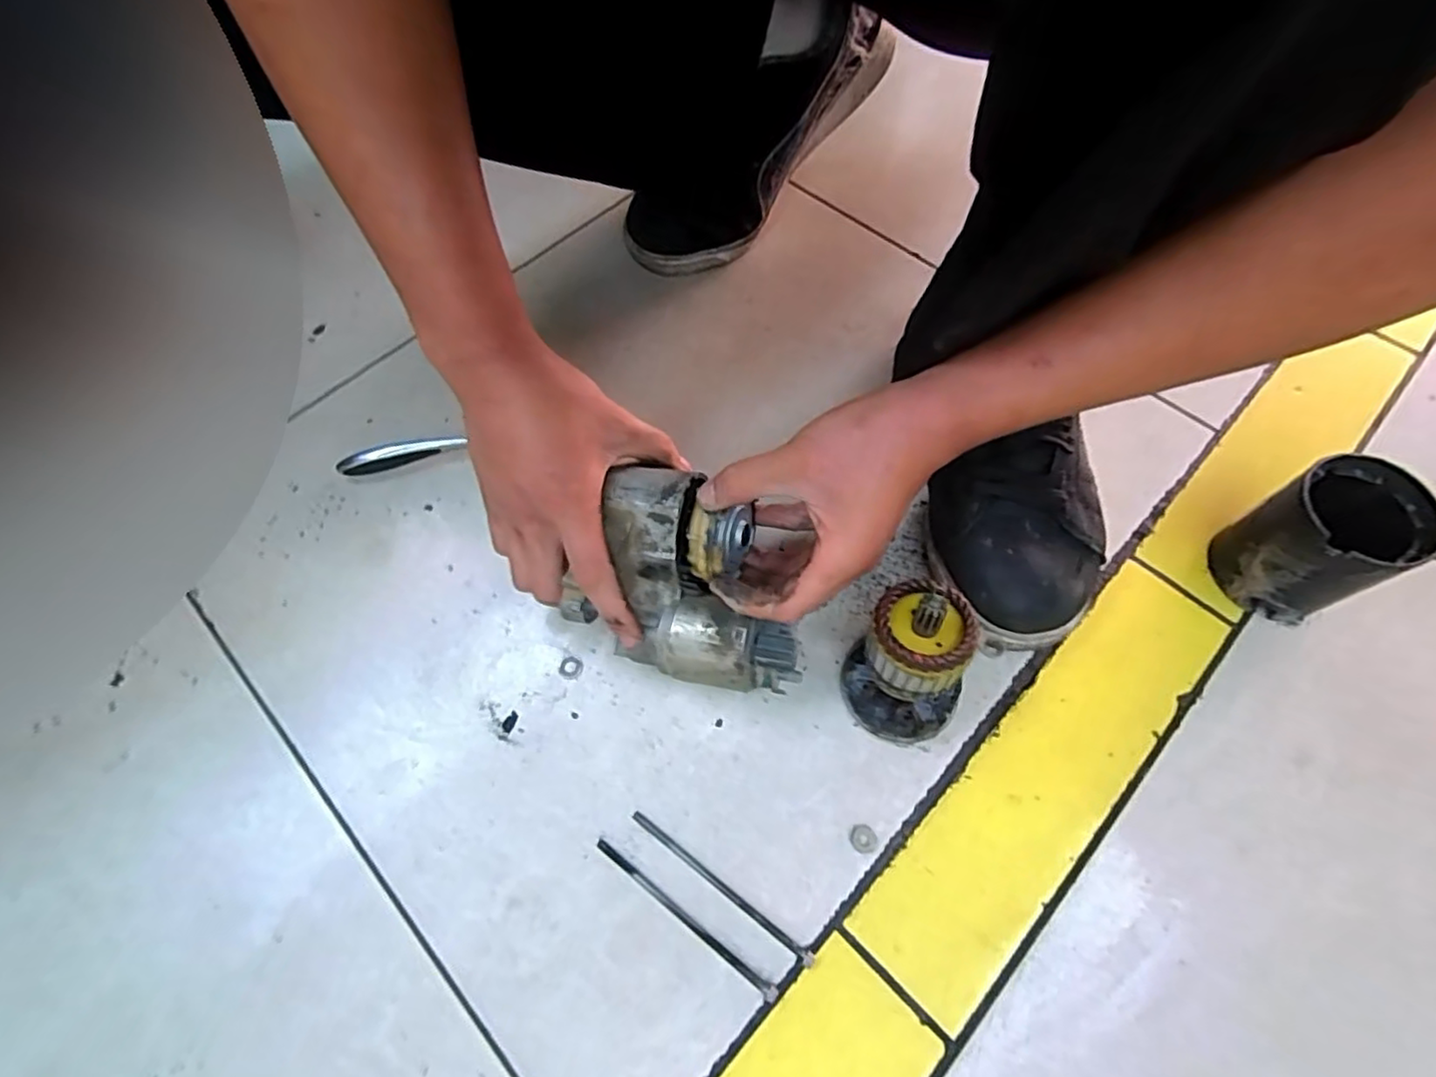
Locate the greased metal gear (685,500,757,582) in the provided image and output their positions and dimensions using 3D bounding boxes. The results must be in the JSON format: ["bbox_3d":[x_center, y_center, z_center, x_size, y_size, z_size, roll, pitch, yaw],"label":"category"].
[{"bbox_3d":[0.002,0.005,0.392,0.038,0.054,0.045,2,64,4],"label":"greased metal gear"}]

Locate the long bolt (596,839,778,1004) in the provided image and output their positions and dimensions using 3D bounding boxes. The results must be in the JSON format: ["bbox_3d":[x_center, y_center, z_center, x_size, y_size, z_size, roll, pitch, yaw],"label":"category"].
[{"bbox_3d":[-0.019,0.203,0.353,0.120,0.004,0.007,34,70,18],"label":"long bolt"}]

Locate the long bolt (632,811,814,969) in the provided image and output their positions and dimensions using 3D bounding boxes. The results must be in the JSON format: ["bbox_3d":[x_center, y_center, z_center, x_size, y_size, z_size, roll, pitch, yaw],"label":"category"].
[{"bbox_3d":[0.000,0.190,0.361,0.121,0.004,0.006,34,70,18],"label":"long bolt"}]

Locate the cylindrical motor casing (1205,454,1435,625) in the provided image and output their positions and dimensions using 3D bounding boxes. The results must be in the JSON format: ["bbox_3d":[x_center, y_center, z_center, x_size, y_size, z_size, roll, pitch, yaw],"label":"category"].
[{"bbox_3d":[0.359,0.001,0.393,0.072,0.088,0.068,-1,64,3],"label":"cylindrical motor casing"}]

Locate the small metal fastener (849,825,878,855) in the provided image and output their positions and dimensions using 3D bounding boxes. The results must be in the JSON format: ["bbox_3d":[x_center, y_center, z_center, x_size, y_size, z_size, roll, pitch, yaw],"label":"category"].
[{"bbox_3d":[0.082,0.169,0.370,0.015,0.004,0.015,-1,64,3],"label":"small metal fastener"}]

